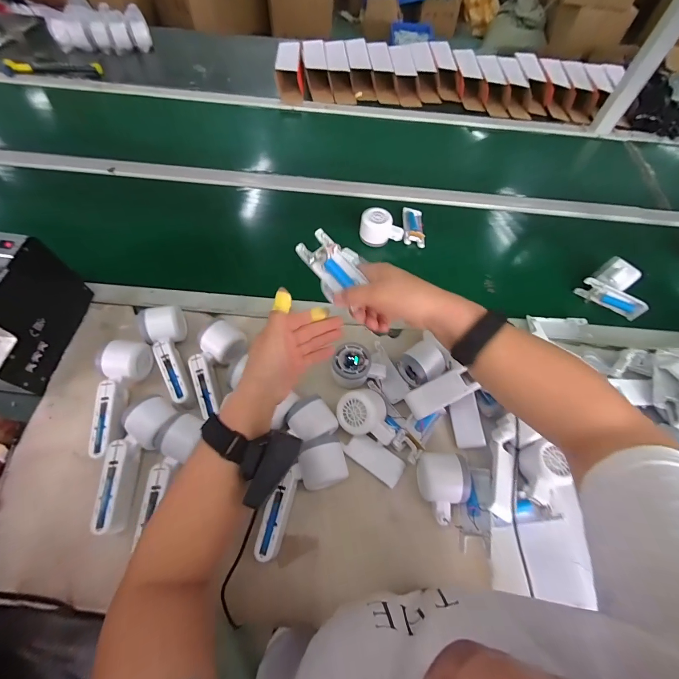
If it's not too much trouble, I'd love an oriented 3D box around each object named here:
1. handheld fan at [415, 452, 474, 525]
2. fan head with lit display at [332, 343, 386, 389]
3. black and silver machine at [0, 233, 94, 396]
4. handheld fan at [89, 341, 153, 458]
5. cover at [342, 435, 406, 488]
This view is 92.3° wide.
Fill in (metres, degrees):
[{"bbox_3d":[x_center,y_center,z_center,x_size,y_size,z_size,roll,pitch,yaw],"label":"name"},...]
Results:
[{"bbox_3d":[0.135,0.191,0.422,0.055,0.048,0.079,0,60,-4],"label":"handheld fan"},{"bbox_3d":[0.029,0.040,0.510,0.080,0.041,0.064,-14,62,-11],"label":"fan head with lit display"},{"bbox_3d":[-0.495,-0.037,0.466,0.126,0.152,0.189,7,60,0],"label":"black and silver machine"},{"bbox_3d":[-0.322,0.079,0.462,0.058,0.056,0.161,3,60,-2],"label":"handheld fan"},{"bbox_3d":[0.049,0.165,0.457,0.082,0.009,0.039,34,64,15],"label":"cover"}]

